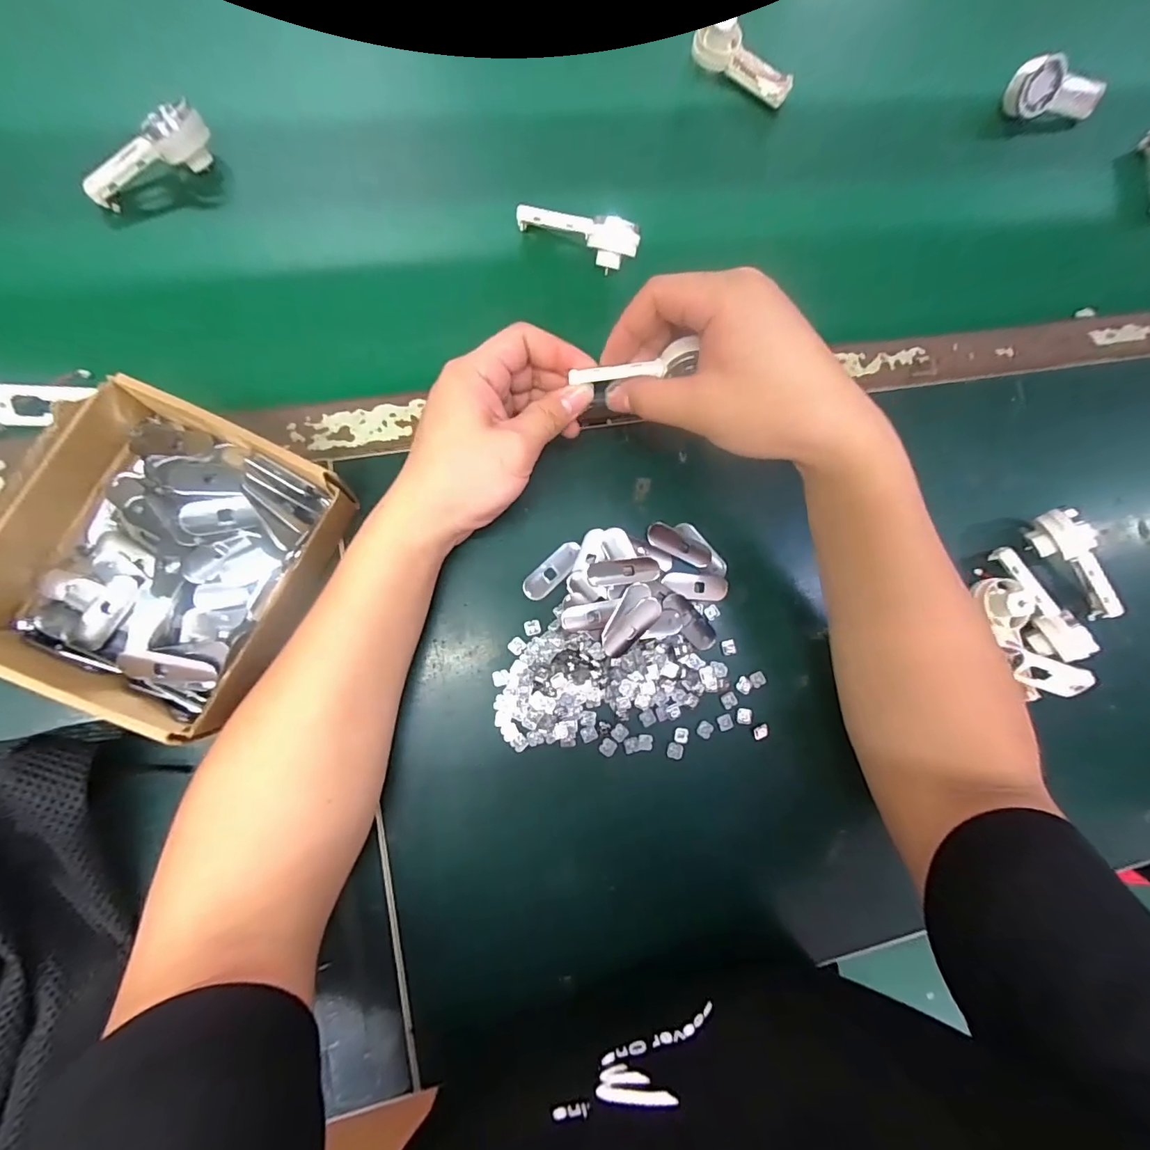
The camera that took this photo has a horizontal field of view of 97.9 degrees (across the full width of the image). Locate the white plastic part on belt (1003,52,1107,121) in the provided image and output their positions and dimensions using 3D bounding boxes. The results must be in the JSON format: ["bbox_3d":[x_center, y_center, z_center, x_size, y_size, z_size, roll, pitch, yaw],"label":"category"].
[{"bbox_3d":[0.423,-0.422,0.433,0.086,0.027,0.032,7,82,-5],"label":"white plastic part on belt"}]

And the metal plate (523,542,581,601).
[{"bbox_3d":[-0.016,-0.003,0.353,0.049,0.005,0.018,-44,89,-9],"label":"metal plate"}]

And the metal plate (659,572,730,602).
[{"bbox_3d":[0.088,0.008,0.363,0.049,0.004,0.018,5,83,-6],"label":"metal plate"}]

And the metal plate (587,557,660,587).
[{"bbox_3d":[0.034,-0.002,0.352,0.050,0.009,0.018,-5,84,-7],"label":"metal plate"}]

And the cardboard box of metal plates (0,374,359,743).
[{"bbox_3d":[-0.237,-0.009,0.301,0.156,0.060,0.168,25,81,-3],"label":"cardboard box of metal plates"}]

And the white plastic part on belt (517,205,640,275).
[{"bbox_3d":[0.002,-0.256,0.377,0.093,0.023,0.024,12,82,-5],"label":"white plastic part on belt"}]

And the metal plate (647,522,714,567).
[{"bbox_3d":[0.077,-0.021,0.368,0.050,0.006,0.019,33,81,-1],"label":"metal plate"}]

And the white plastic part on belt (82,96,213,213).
[{"bbox_3d":[-0.300,-0.292,0.351,0.092,0.031,0.020,-41,88,-10],"label":"white plastic part on belt"}]

